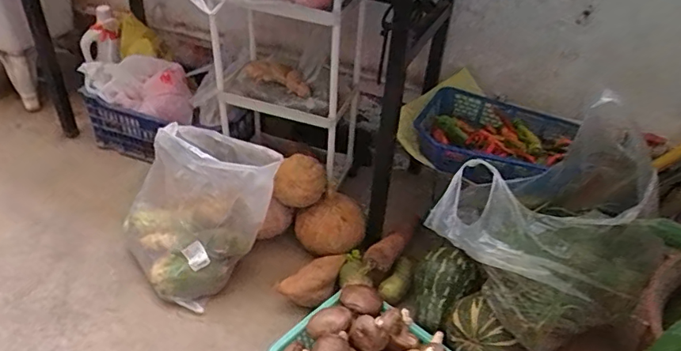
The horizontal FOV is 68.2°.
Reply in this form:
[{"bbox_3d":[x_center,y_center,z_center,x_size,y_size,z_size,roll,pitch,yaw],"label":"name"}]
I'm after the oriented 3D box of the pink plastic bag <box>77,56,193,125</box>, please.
[{"bbox_3d":[-0.533,-0.228,1.328,0.295,0.116,0.135,8,38,4],"label":"pink plastic bag"}]

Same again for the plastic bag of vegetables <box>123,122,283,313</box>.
[{"bbox_3d":[-0.282,0.061,1.027,0.271,0.294,0.228,-23,46,-31],"label":"plastic bag of vegetables"}]

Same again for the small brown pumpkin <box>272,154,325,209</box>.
[{"bbox_3d":[-0.085,0.010,1.079,0.105,0.102,0.095,4,38,-2],"label":"small brown pumpkin"}]

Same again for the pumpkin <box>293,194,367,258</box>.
[{"bbox_3d":[-0.020,0.118,1.106,0.137,0.122,0.101,-13,39,-23],"label":"pumpkin"}]

